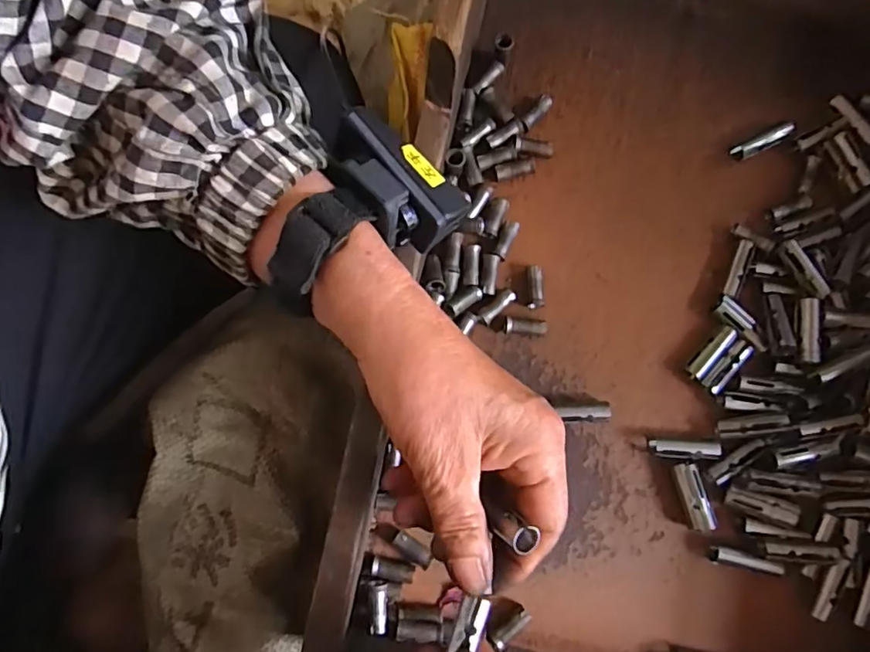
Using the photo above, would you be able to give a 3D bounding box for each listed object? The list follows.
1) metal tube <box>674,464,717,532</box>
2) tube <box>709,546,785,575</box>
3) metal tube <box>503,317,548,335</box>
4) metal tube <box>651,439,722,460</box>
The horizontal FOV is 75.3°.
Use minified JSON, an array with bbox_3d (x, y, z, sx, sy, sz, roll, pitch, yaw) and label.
[{"bbox_3d":[0.146,0.096,0.320,0.015,0.013,0.037,-15,79,-3],"label":"metal tube"},{"bbox_3d":[0.174,0.132,0.313,0.037,0.006,0.009,15,79,3],"label":"tube"},{"bbox_3d":[0.054,0.000,0.338,0.026,0.008,0.010,2,79,0],"label":"metal tube"},{"bbox_3d":[0.144,0.071,0.325,0.037,0.013,0.011,3,79,1],"label":"metal tube"}]

